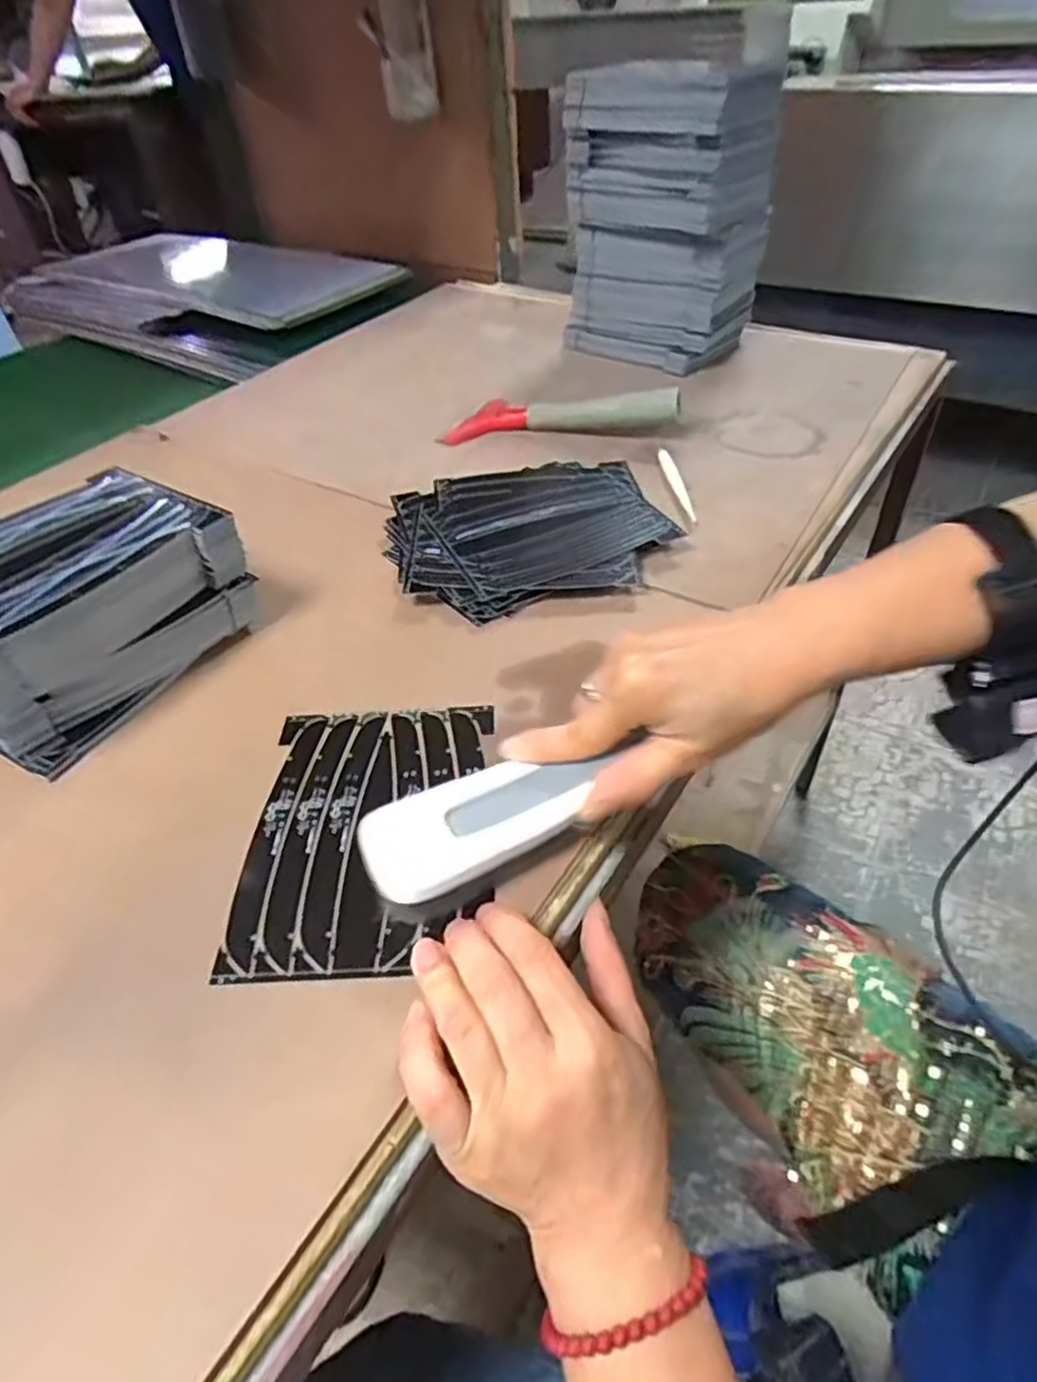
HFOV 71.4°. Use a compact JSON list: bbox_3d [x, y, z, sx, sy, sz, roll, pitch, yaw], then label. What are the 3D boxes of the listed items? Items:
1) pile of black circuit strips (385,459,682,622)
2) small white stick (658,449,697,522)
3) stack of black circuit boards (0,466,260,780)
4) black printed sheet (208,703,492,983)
[{"bbox_3d":[0.006,-0.121,0.545,0.198,0.018,0.173,-16,45,-11],"label":"pile of black circuit strips"},{"bbox_3d":[0.131,-0.170,0.592,0.010,0.009,0.109,-6,44,-1],"label":"small white stick"},{"bbox_3d":[-0.266,-0.048,0.436,0.119,0.088,0.174,24,51,26],"label":"stack of black circuit boards"},{"bbox_3d":[-0.074,0.066,0.359,0.114,0.004,0.157,-3,43,1],"label":"black printed sheet"}]

